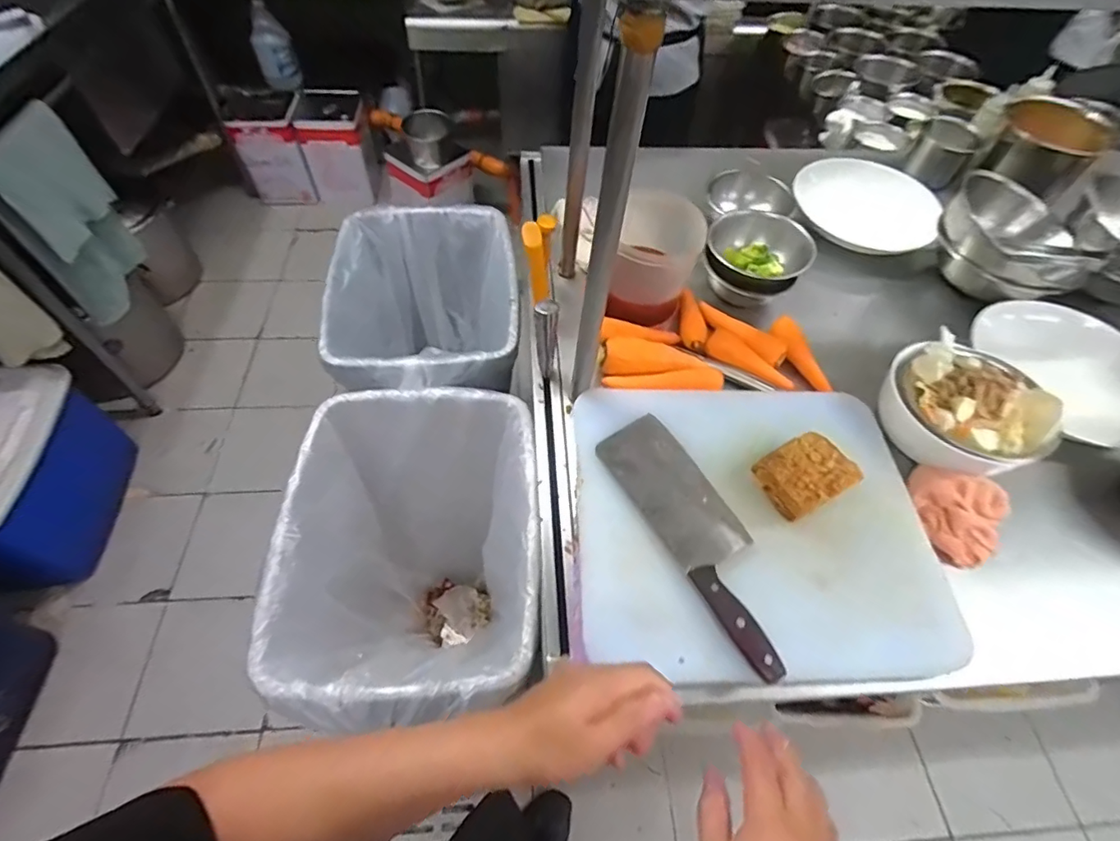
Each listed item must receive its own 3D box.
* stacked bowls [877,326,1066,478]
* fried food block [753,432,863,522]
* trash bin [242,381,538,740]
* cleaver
[{"bbox_3d":[0.506,-0.019,0.656,0.161,0.078,0.181,9,56,2],"label":"stacked bowls"},{"bbox_3d":[0.279,0.060,0.588,0.088,0.042,0.076,-21,60,-17],"label":"fried food block"},{"bbox_3d":[-0.229,0.286,0.969,0.354,0.522,0.469,-3,57,-3],"label":"trash bin"},{"bbox_3d":[0.152,0.116,0.561,0.088,0.016,0.294,-26,61,-17],"label":"cleaver"}]

